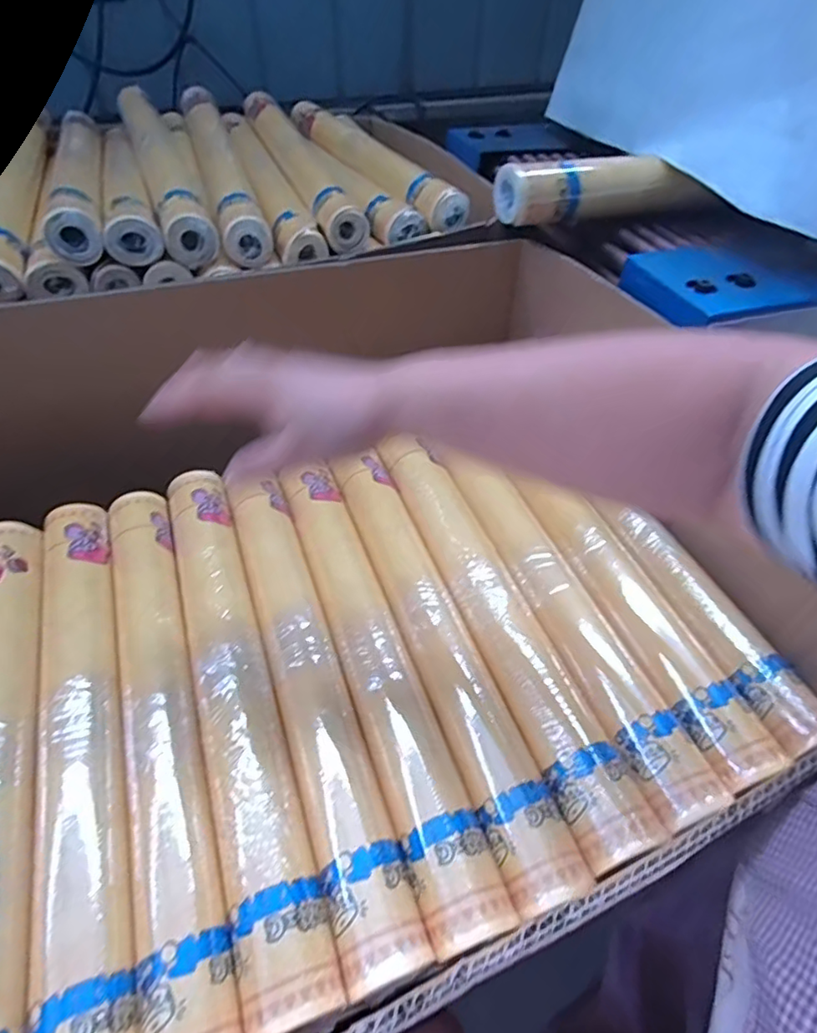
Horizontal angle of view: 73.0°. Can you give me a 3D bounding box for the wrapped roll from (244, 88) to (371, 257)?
[{"bbox_3d":[-0.168,-0.559,0.882,0.074,0.080,0.470,-17,51,-16],"label":"wrapped roll"}]

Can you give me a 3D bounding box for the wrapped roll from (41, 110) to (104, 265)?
[{"bbox_3d":[-0.484,-0.502,0.812,0.067,0.072,0.502,-15,50,-14],"label":"wrapped roll"}]

